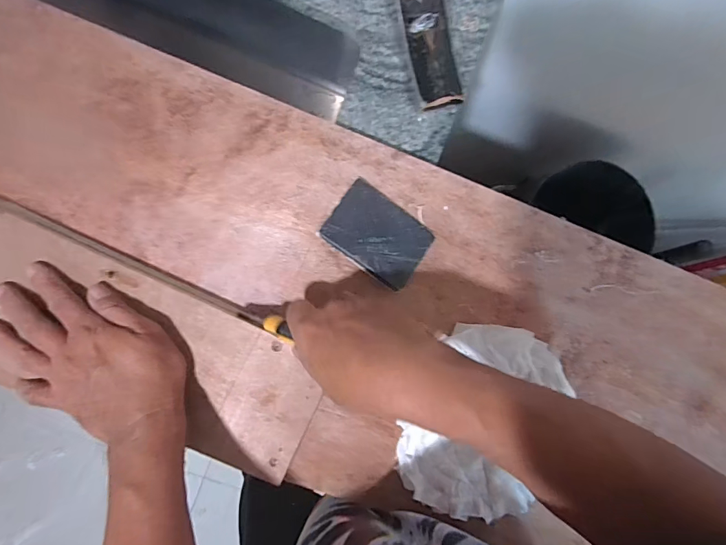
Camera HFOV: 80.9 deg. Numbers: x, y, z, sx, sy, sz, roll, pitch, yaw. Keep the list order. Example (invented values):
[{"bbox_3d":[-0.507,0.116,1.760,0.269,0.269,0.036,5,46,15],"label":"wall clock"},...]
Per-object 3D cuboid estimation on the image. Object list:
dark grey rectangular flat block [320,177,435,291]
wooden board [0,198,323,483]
[{"bbox_3d":[0.015,-0.036,0.408,0.093,0.007,0.069,37,81,-3],"label":"dark grey rectangular flat block"},{"bbox_3d":[-0.339,-0.008,0.355,0.641,0.022,0.128,25,82,-5],"label":"wooden board"}]

